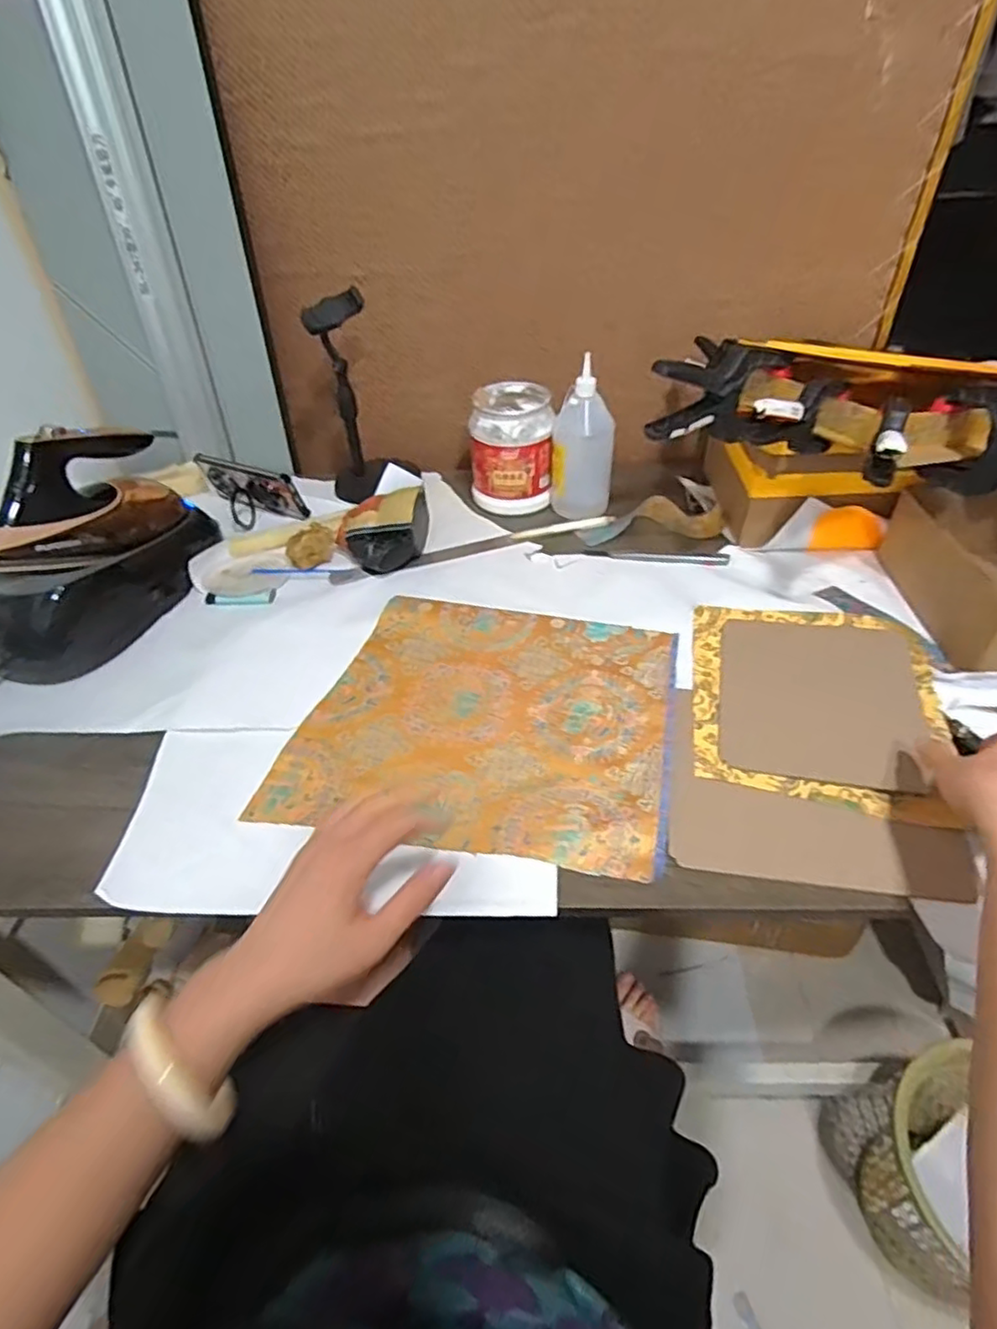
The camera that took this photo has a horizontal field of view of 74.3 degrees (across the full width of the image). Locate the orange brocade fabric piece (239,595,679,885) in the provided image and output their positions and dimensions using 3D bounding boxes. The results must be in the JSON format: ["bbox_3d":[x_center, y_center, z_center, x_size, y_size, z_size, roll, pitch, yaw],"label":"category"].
[{"bbox_3d":[-0.009,0.046,0.618,0.327,0.009,0.285,7,44,12],"label":"orange brocade fabric piece"}]

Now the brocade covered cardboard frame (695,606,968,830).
[{"bbox_3d":[0.289,0.027,0.609,0.203,0.009,0.234,5,44,15],"label":"brocade covered cardboard frame"}]

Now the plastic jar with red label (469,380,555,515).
[{"bbox_3d":[0.014,-0.284,0.872,0.106,0.135,0.105,-2,44,-1],"label":"plastic jar with red label"}]

